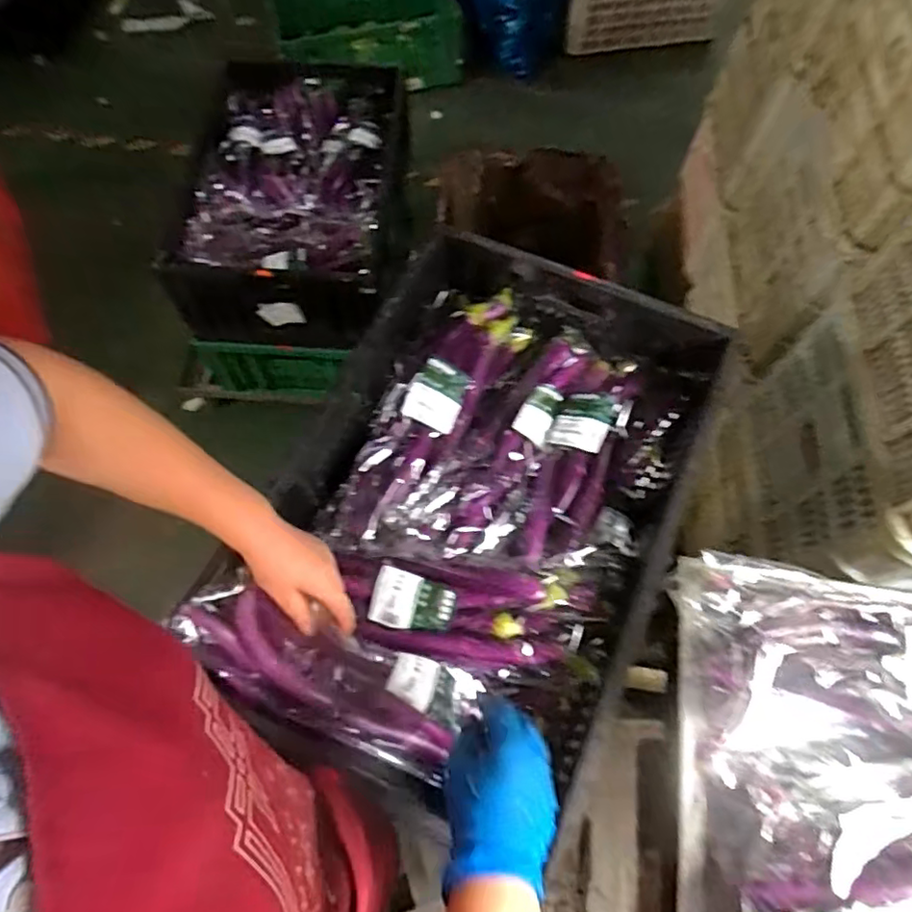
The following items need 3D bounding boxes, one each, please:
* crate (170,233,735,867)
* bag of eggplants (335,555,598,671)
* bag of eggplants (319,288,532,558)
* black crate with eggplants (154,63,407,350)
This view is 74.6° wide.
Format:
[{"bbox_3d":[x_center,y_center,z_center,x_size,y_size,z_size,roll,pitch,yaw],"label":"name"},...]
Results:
[{"bbox_3d":[0.028,0.041,0.674,0.380,0.142,0.565,25,68,9],"label":"crate"},{"bbox_3d":[0.007,0.147,0.585,0.243,0.052,0.100,7,66,2],"label":"bag of eggplants"},{"bbox_3d":[-0.027,-0.044,0.741,0.119,0.090,0.389,29,69,11],"label":"bag of eggplants"},{"bbox_3d":[-0.331,-0.542,1.280,0.432,0.211,0.576,4,66,0],"label":"black crate with eggplants"}]

